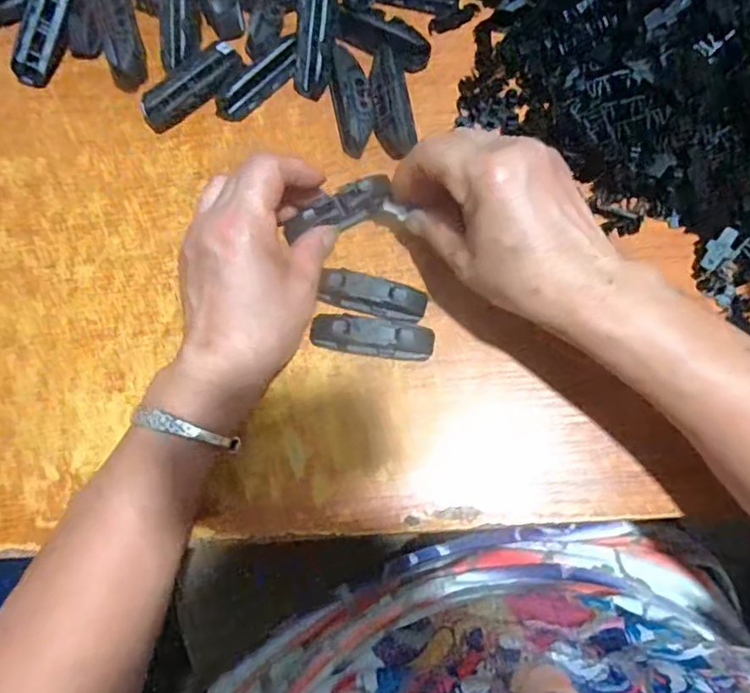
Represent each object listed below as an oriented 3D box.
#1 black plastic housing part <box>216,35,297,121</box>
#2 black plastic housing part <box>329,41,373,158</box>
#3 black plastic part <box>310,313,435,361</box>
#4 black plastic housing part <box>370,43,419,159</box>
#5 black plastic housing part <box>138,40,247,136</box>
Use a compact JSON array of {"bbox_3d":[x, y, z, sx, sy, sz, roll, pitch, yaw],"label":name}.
[{"bbox_3d":[-0.075,-0.173,0.379,0.066,0.021,0.013,-40,80,-6],"label":"black plastic housing part"},{"bbox_3d":[-0.015,-0.161,0.375,0.024,0.018,0.069,-12,78,-1],"label":"black plastic housing part"},{"bbox_3d":[-0.002,-0.006,0.346,0.073,0.021,0.021,8,79,3],"label":"black plastic part"},{"bbox_3d":[0.011,-0.159,0.371,0.027,0.023,0.069,-8,78,0],"label":"black plastic housing part"},{"bbox_3d":[-0.120,-0.171,0.381,0.074,0.018,0.024,-40,80,-6],"label":"black plastic housing part"}]

